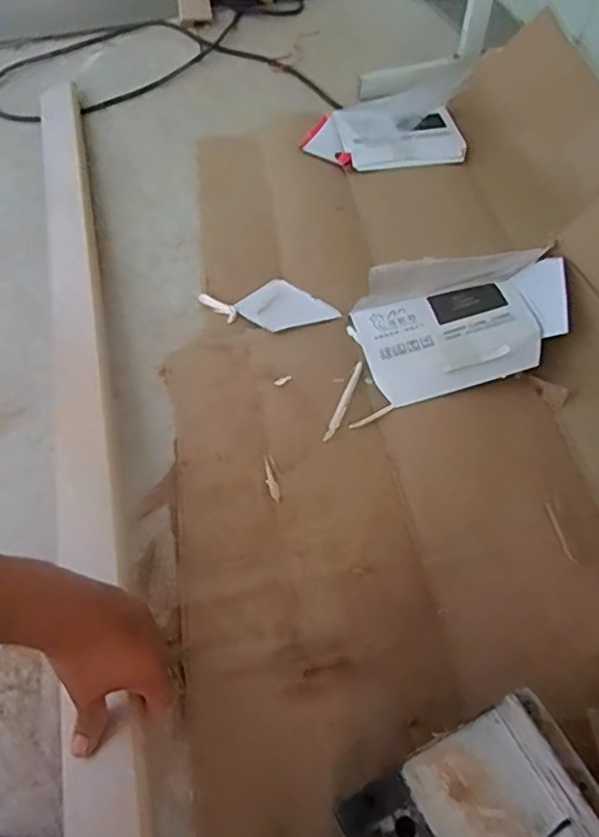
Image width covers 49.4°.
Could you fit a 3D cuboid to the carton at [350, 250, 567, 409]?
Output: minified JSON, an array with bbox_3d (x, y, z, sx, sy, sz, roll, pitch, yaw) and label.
[{"bbox_3d":[0.192,-0.119,0.776,0.220,0.117,0.139,-9,54,-6],"label":"carton"}]

